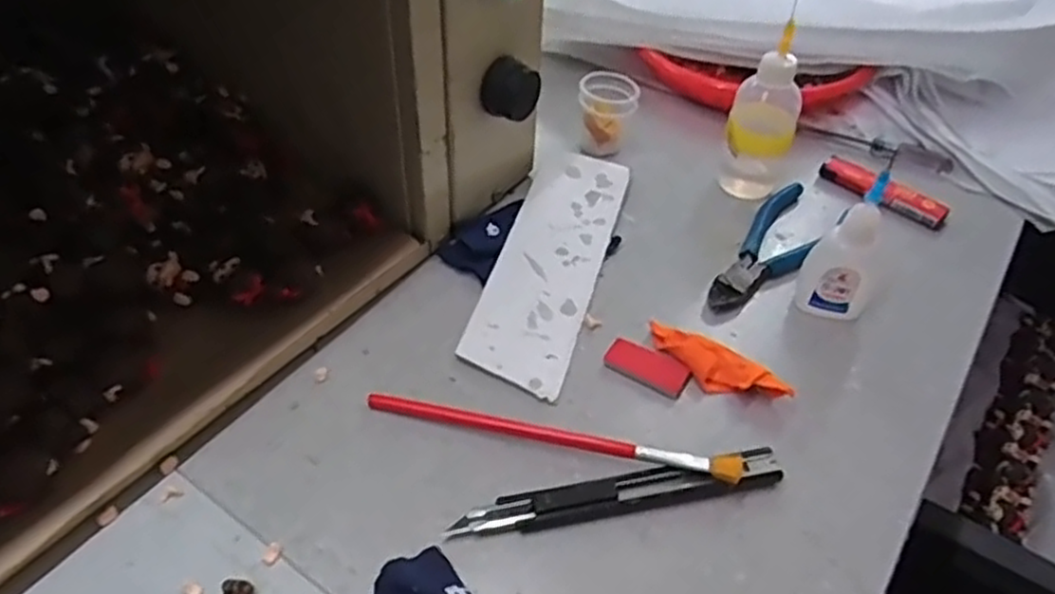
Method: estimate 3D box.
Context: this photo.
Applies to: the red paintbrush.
[{"bbox_3d":[0.010,0.061,0.334,0.167,0.017,0.014,11,46,6],"label":"red paintbrush"}]

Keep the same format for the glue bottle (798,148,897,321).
[{"bbox_3d":[0.162,-0.025,0.378,0.033,0.091,0.020,23,48,17],"label":"glue bottle"}]

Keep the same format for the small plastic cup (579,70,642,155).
[{"bbox_3d":[0.053,-0.124,0.500,0.038,0.039,0.034,10,46,6],"label":"small plastic cup"}]

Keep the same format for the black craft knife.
[{"bbox_3d":[0.040,0.083,0.316,0.140,0.011,0.017,-6,46,-11],"label":"black craft knife"}]

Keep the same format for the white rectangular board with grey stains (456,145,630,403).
[{"bbox_3d":[0.014,-0.025,0.422,0.056,0.005,0.186,16,48,6],"label":"white rectangular board with grey stains"}]

